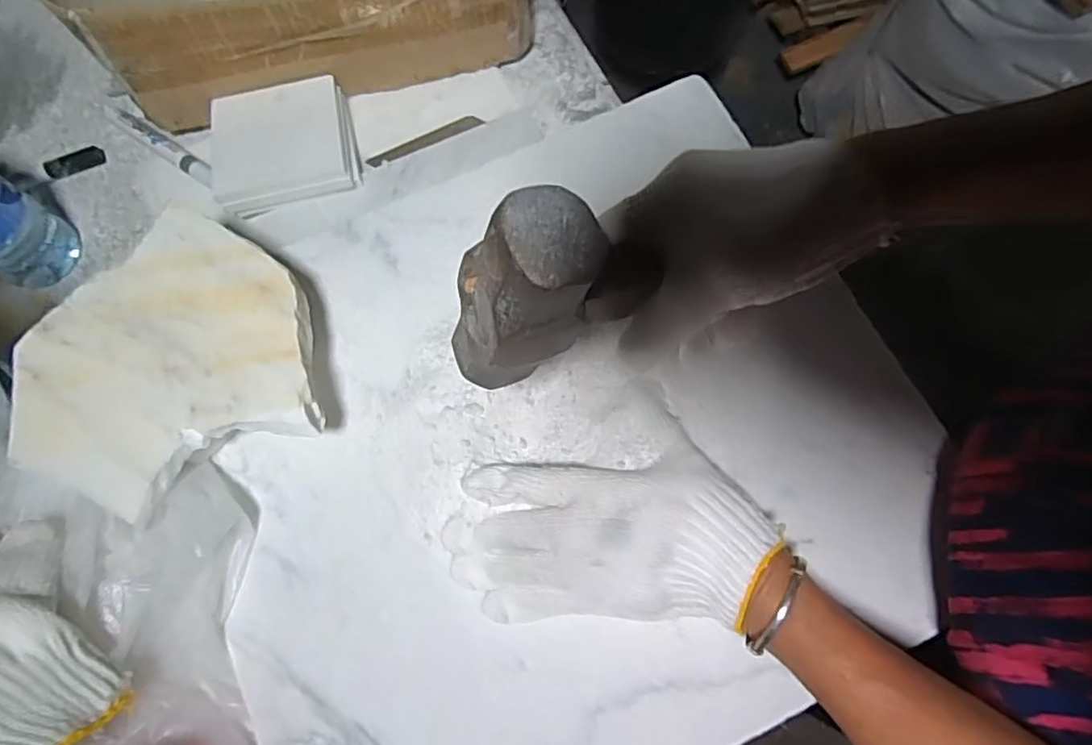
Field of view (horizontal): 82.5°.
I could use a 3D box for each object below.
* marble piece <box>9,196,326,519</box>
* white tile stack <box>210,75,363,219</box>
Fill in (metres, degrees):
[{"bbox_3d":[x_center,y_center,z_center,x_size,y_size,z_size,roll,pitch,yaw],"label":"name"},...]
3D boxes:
[{"bbox_3d":[-0.229,-0.009,0.372,0.169,0.015,0.162,-30,74,-8],"label":"marble piece"},{"bbox_3d":[-0.207,-0.180,0.496,0.102,0.032,0.100,-15,72,-4],"label":"white tile stack"}]

